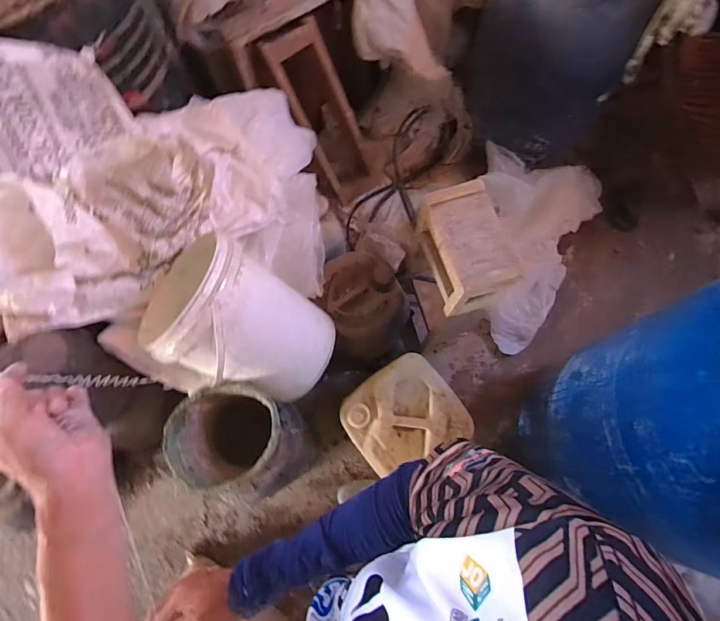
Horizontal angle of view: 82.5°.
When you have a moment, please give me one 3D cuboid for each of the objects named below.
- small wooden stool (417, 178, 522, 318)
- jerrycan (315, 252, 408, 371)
[{"bbox_3d":[0.246,-0.147,0.963,0.140,0.164,0.260,-14,73,-3],"label":"small wooden stool"},{"bbox_3d":[0.012,0.017,1.319,0.253,0.367,0.272,0,73,2],"label":"jerrycan"}]

